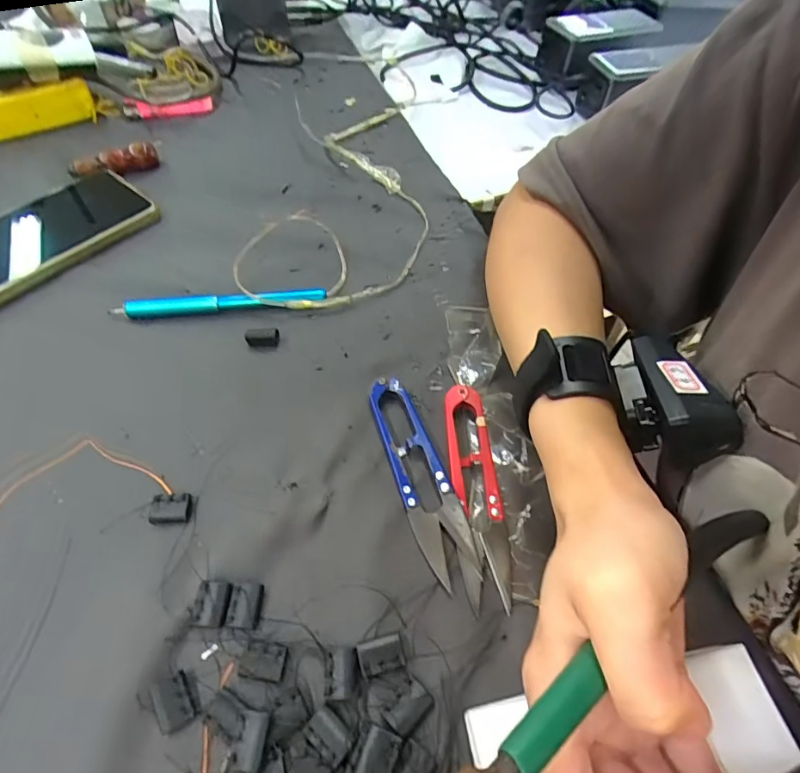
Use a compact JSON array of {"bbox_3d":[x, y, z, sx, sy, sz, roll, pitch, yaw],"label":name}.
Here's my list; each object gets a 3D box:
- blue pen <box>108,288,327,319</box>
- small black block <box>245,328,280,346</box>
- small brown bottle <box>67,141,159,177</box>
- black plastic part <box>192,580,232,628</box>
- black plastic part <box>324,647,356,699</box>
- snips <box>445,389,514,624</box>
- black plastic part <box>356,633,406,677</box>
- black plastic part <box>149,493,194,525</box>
[{"bbox_3d":[-0.119,-0.055,0.321,0.137,0.010,0.009,-4,58,-3],"label":"blue pen"},{"bbox_3d":[-0.087,-0.032,0.305,0.020,0.010,0.008,0,58,0],"label":"small black block"},{"bbox_3d":[-0.238,-0.187,0.400,0.070,0.017,0.021,-16,59,-10],"label":"small brown bottle"},{"bbox_3d":[-0.087,0.101,0.224,0.015,0.005,0.019,4,58,2],"label":"black plastic part"},{"bbox_3d":[-0.026,0.124,0.210,0.013,0.004,0.019,0,58,0],"label":"black plastic part"},{"bbox_3d":[0.040,0.052,0.253,0.025,0.010,0.115,-4,58,-2],"label":"snips"},{"bbox_3d":[-0.008,0.118,0.213,0.020,0.005,0.014,-12,58,-8],"label":"black plastic part"},{"bbox_3d":[-0.119,0.063,0.249,0.021,0.004,0.015,-3,58,-2],"label":"black plastic part"}]

